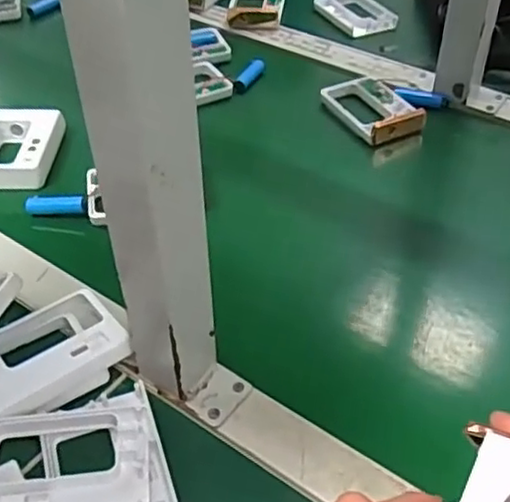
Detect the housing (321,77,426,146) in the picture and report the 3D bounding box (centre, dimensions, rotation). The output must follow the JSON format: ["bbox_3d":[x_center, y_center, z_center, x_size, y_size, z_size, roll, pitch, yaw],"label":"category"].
[{"bbox_3d":[0.120,-0.148,0.679,0.068,0.021,0.105,-21,48,-21],"label":"housing"}]

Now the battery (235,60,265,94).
[{"bbox_3d":[-0.006,-0.192,0.735,0.015,0.011,0.055,19,47,18],"label":"battery"}]

